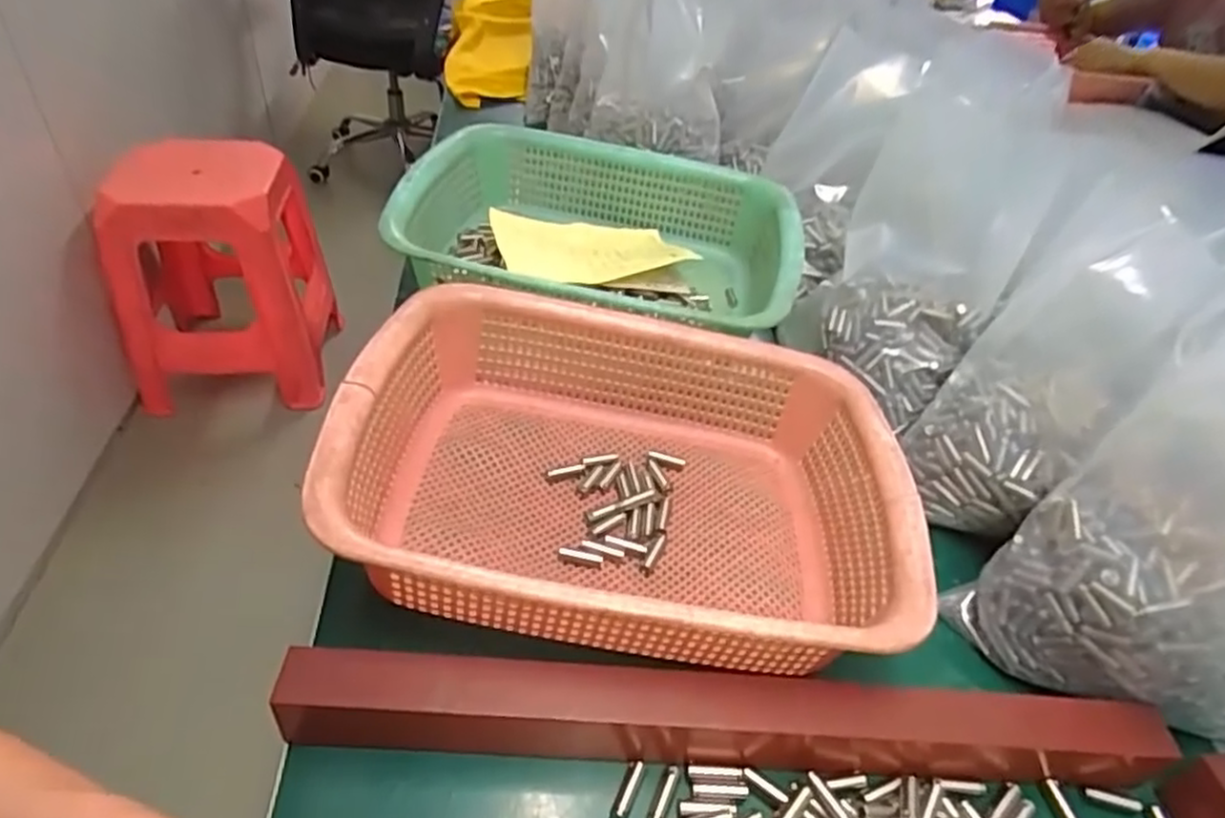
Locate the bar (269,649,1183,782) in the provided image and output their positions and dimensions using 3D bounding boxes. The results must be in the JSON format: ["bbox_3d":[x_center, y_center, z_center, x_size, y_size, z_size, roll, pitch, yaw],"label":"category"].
[{"bbox_3d":[0.058,0.138,0.320,0.389,0.039,0.025,4,41,-4],"label":"bar"}]

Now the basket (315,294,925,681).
[{"bbox_3d":[0.009,0.034,0.404,0.289,0.099,0.224,7,41,-1],"label":"basket"}]

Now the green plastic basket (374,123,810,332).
[{"bbox_3d":[-0.008,-0.132,0.577,0.295,0.082,0.229,8,41,1],"label":"green plastic basket"}]

